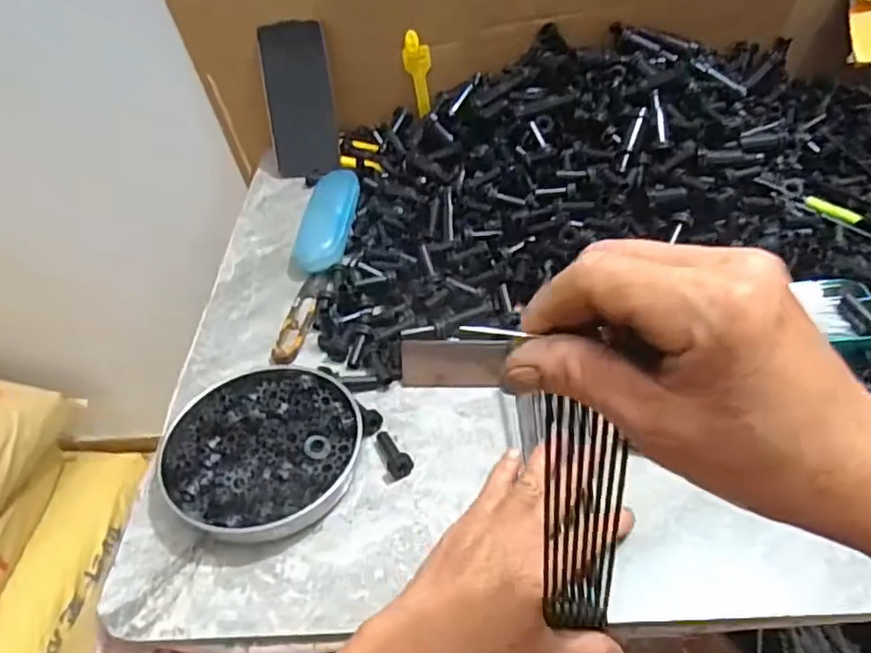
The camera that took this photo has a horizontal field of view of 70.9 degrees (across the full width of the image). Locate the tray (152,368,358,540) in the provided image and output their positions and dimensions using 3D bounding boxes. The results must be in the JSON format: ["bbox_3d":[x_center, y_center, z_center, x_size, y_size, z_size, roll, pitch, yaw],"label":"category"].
[{"bbox_3d":[-0.122,0.084,0.440,0.134,0.033,0.134,-3,45,3],"label":"tray"}]

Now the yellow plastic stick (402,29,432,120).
[{"bbox_3d":[-0.018,-0.302,0.732,0.032,0.095,0.016,-18,46,-12],"label":"yellow plastic stick"}]

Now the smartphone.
[{"bbox_3d":[-0.157,-0.262,0.712,0.077,0.166,0.014,-3,17,2],"label":"smartphone"}]

